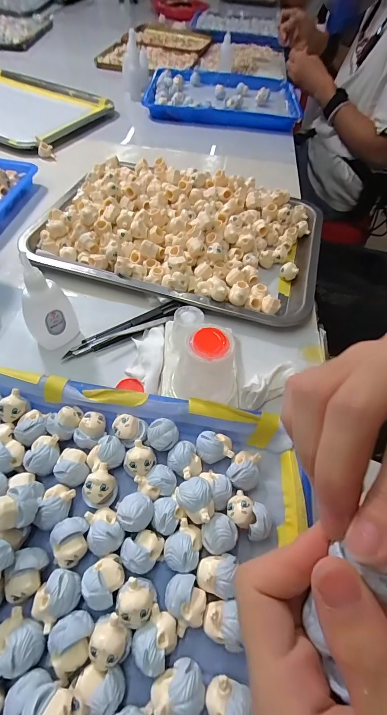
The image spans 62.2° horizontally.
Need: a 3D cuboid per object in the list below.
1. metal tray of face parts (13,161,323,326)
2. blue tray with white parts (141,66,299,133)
[{"bbox_3d":[-0.012,-0.173,0.416,0.346,0.040,0.253,15,55,6],"label":"metal tray of face parts"},{"bbox_3d":[0.067,-0.582,0.725,0.331,0.039,0.255,7,55,0],"label":"blue tray with white parts"}]

